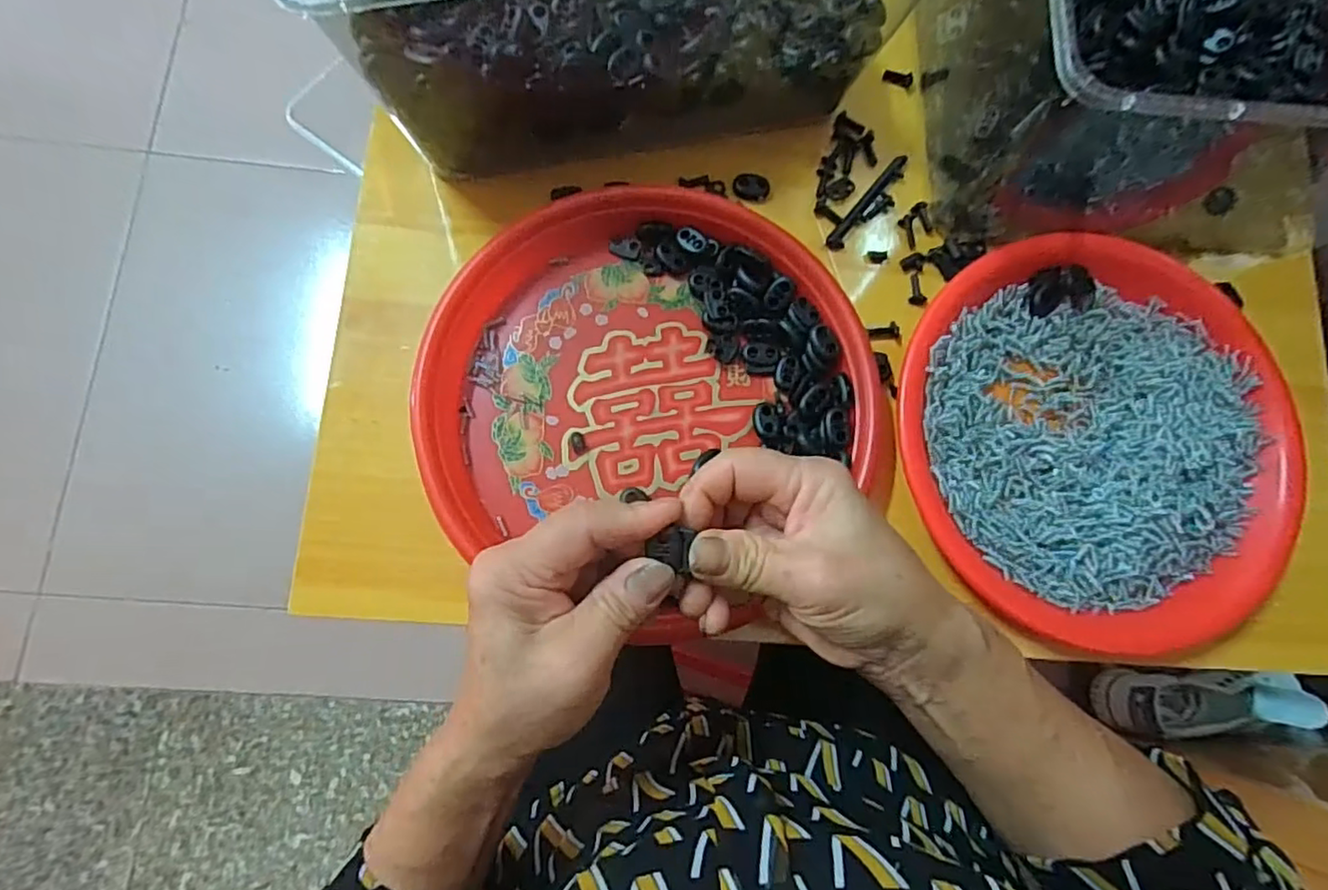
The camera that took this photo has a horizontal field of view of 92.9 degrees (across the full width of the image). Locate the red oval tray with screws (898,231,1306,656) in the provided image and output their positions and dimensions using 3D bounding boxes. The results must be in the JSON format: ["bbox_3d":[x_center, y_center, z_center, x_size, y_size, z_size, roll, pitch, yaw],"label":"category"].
[{"bbox_3d":[0.245,-0.008,0.351,0.230,0.028,0.218,44,79,5],"label":"red oval tray with screws"}]

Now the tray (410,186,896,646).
[{"bbox_3d":[-0.007,-0.032,0.334,0.235,0.046,0.224,0,84,-1],"label":"tray"}]

